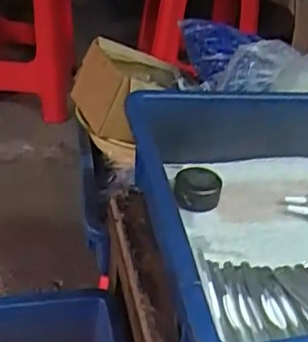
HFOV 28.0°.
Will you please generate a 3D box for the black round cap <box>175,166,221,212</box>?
[{"bbox_3d":[0.035,0.012,0.493,0.036,0.023,0.035,5,33,-1],"label":"black round cap"}]

